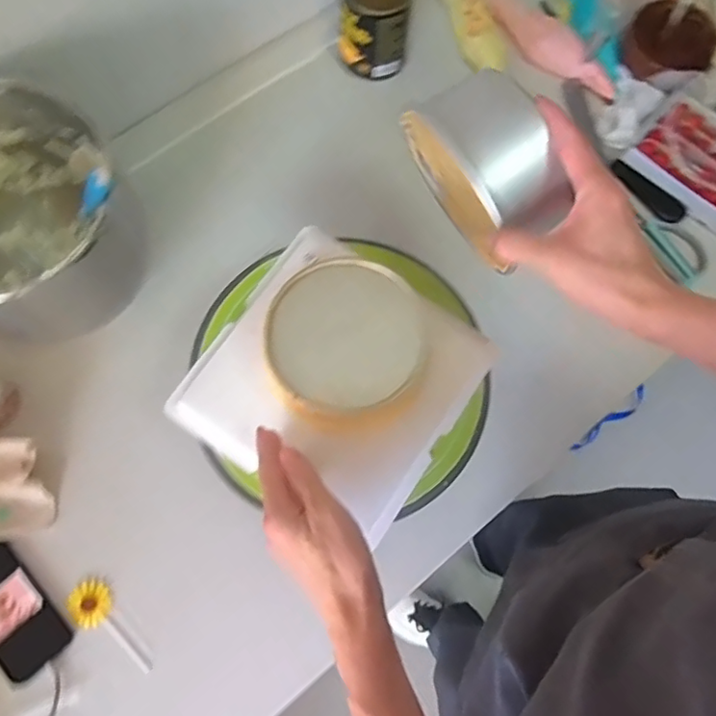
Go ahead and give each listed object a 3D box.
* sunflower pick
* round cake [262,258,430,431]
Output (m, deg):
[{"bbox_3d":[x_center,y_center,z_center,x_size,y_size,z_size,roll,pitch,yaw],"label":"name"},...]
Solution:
[{"bbox_3d":[-0.266,0.289,0.606,0.041,0.008,0.115,-37,79,-11],"label":"sunflower pick"},{"bbox_3d":[-0.008,-0.008,0.508,0.138,0.099,0.120,-16,76,-6],"label":"round cake"}]

